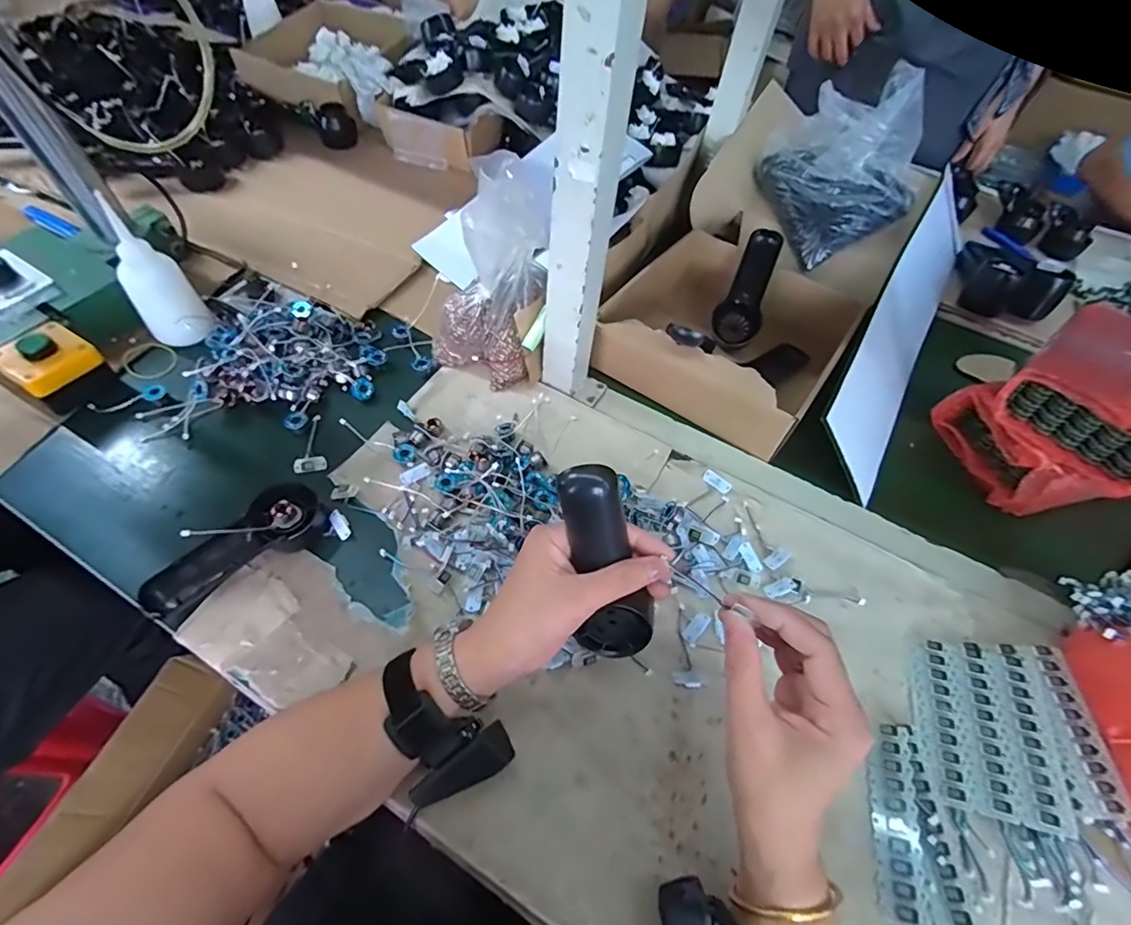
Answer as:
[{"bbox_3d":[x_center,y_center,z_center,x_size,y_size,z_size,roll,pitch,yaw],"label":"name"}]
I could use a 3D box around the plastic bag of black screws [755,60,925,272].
[{"bbox_3d":[0.366,-0.395,0.691,0.176,0.154,0.187,-15,58,-15],"label":"plastic bag of black screws"}]

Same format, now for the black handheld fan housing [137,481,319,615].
[{"bbox_3d":[-0.290,0.074,0.461,0.145,0.032,0.047,-37,65,-26],"label":"black handheld fan housing"}]

